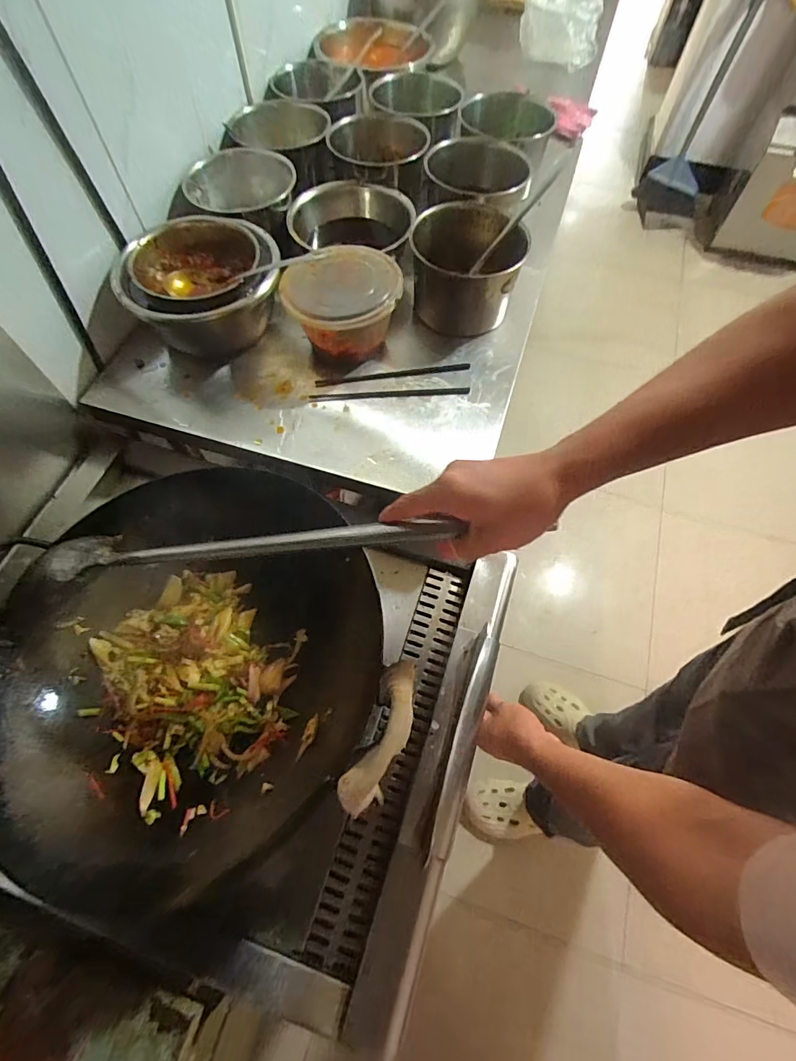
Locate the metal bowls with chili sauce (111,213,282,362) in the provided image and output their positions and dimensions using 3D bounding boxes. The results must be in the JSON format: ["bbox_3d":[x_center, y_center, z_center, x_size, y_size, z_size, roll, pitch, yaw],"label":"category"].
[{"bbox_3d":[-0.283,-0.352,0.692,0.210,0.116,0.202,0,64,-1],"label":"metal bowls with chili sauce"}]

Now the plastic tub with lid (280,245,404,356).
[{"bbox_3d":[-0.077,-0.323,0.685,0.169,0.112,0.151,-20,66,-11],"label":"plastic tub with lid"}]

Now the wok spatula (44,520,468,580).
[{"bbox_3d":[-0.146,0.012,0.439,0.404,0.034,0.053,-4,63,12],"label":"wok spatula"}]

